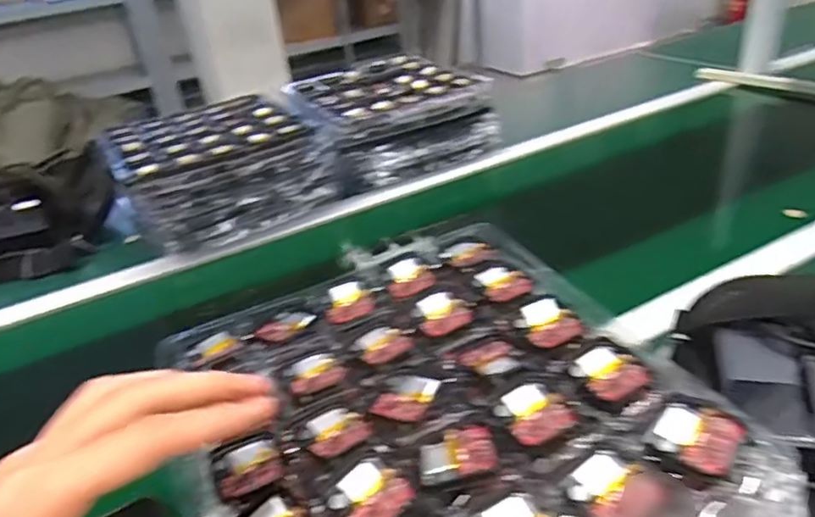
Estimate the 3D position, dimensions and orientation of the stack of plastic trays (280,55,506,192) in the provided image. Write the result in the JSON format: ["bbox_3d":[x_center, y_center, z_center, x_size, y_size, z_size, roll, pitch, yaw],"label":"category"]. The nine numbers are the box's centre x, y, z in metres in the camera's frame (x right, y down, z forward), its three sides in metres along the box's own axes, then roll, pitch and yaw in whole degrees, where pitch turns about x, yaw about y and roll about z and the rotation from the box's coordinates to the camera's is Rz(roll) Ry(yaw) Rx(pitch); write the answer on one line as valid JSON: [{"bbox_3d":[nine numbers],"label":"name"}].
[{"bbox_3d":[-0.044,-0.237,1.036,0.294,0.113,0.264,-19,33,-19],"label":"stack of plastic trays"}]

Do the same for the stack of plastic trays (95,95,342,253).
[{"bbox_3d":[-0.289,-0.140,0.930,0.278,0.116,0.274,-23,34,-25],"label":"stack of plastic trays"}]

